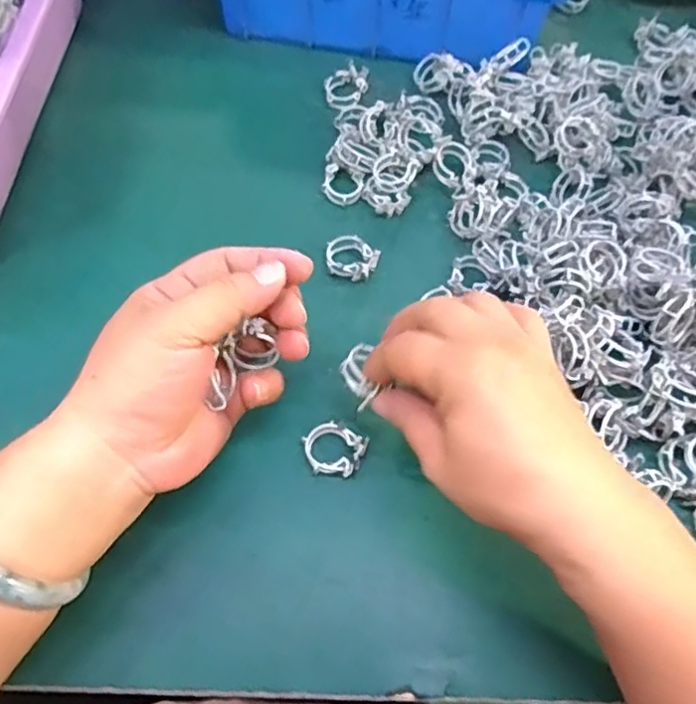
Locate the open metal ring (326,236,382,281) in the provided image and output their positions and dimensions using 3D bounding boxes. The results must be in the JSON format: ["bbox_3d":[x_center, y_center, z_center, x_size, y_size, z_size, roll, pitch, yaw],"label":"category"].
[{"bbox_3d":[0.002,-0.055,0.361,0.025,0.015,0.030,-39,73,-17],"label":"open metal ring"}]

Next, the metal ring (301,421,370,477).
[{"bbox_3d":[-0.008,0.049,0.310,0.031,0.007,0.027,20,67,6],"label":"metal ring"}]

